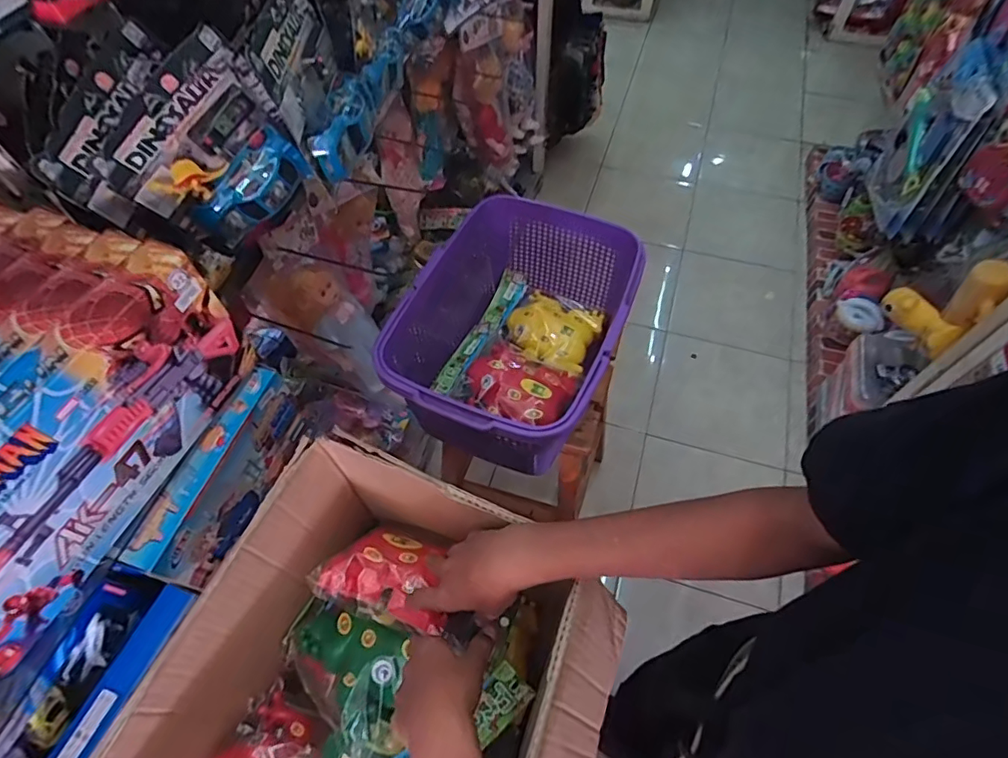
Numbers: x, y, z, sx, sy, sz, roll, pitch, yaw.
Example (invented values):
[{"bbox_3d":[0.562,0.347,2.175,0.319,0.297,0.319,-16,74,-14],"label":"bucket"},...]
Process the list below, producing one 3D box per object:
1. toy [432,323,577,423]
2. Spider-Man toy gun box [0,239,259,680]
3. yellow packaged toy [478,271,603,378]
[{"bbox_3d":[0.004,-0.005,0.804,0.193,0.061,0.141,24,62,16],"label":"toy"},{"bbox_3d":[-0.424,0.073,0.532,0.046,0.189,0.400,20,60,13],"label":"Spider-Man toy gun box"},{"bbox_3d":[0.058,-0.102,0.913,0.202,0.065,0.157,21,61,14],"label":"yellow packaged toy"}]

